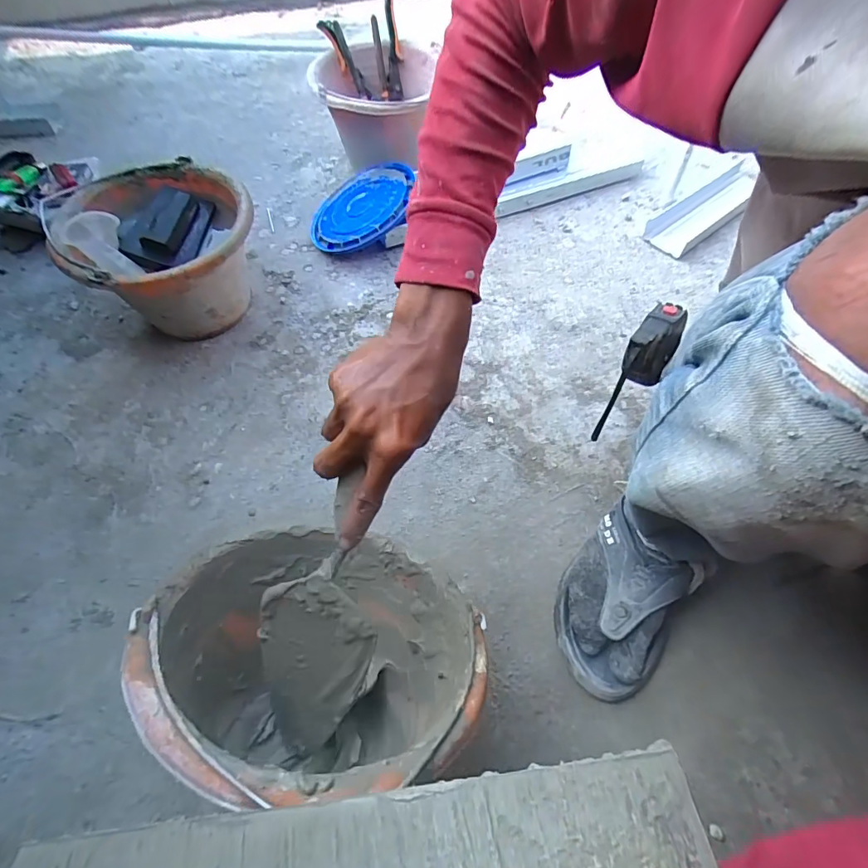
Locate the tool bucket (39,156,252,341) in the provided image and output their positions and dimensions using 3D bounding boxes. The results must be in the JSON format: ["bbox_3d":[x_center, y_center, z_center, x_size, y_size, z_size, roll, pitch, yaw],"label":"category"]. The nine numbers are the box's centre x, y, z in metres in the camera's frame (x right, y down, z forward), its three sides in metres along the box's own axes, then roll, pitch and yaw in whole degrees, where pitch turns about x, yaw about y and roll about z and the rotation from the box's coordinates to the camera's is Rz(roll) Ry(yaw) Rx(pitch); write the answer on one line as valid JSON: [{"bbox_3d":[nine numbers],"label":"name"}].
[{"bbox_3d":[-0.370,-0.250,0.674,0.241,0.182,0.232,-1,60,1],"label":"tool bucket"}]

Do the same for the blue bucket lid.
[{"bbox_3d":[-0.130,-0.395,0.805,0.186,0.026,0.185,-5,63,25],"label":"blue bucket lid"}]

